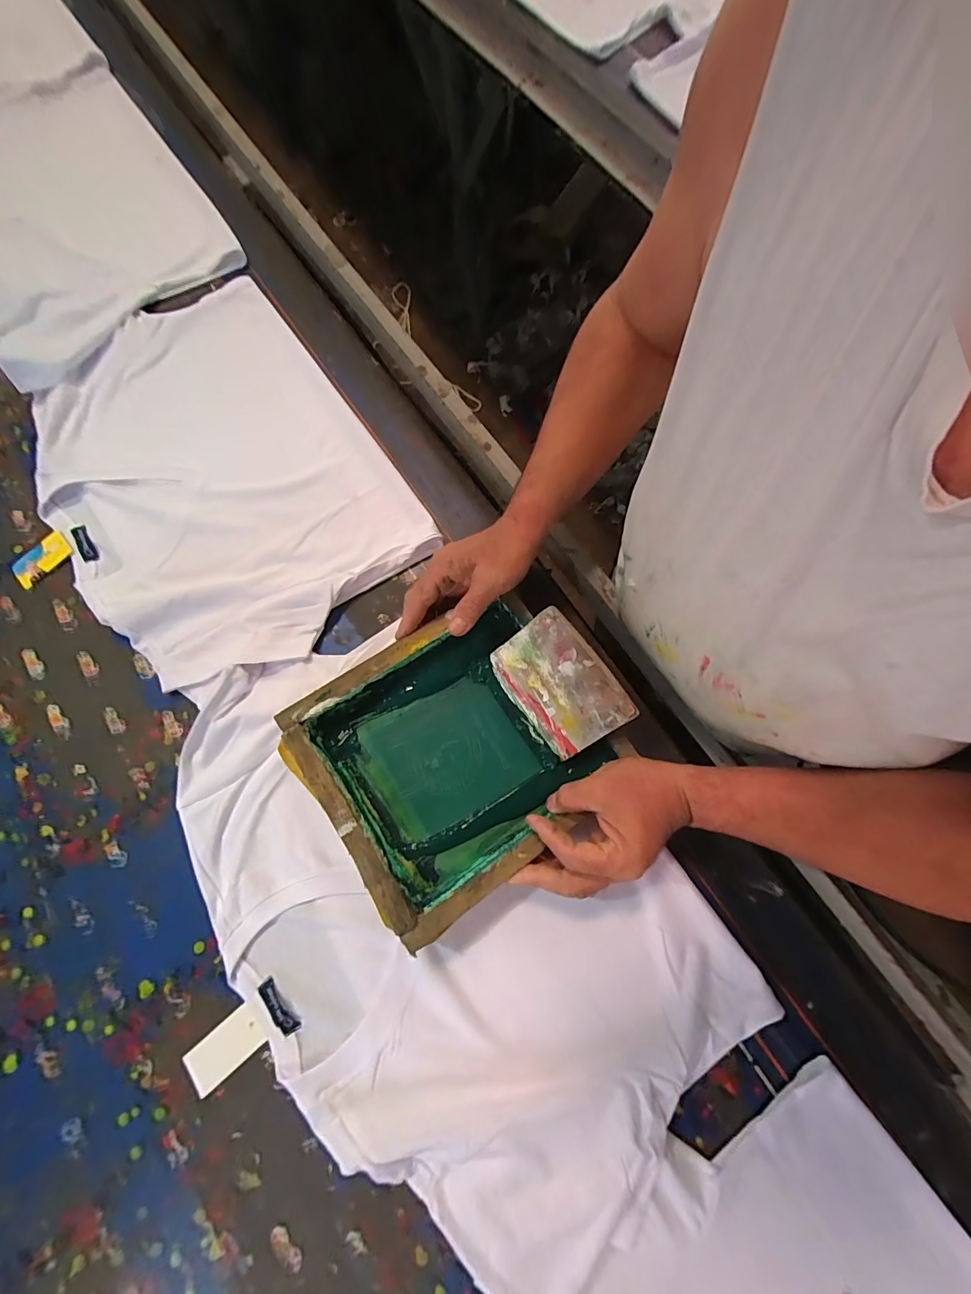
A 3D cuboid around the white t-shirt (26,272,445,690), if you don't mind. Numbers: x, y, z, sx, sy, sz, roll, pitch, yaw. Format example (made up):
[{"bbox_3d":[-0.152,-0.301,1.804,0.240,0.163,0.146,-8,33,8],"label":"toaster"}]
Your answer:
[{"bbox_3d":[-0.337,-0.218,0.554,0.367,0.025,0.509,-34,77,-9],"label":"white t-shirt"}]

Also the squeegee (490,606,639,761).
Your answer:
[{"bbox_3d":[0.067,0.037,0.432,0.097,0.004,0.125,-41,78,28],"label":"squeegee"}]

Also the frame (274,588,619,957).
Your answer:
[{"bbox_3d":[-0.029,0.097,0.435,0.249,0.057,0.232,-36,78,-9],"label":"frame"}]

